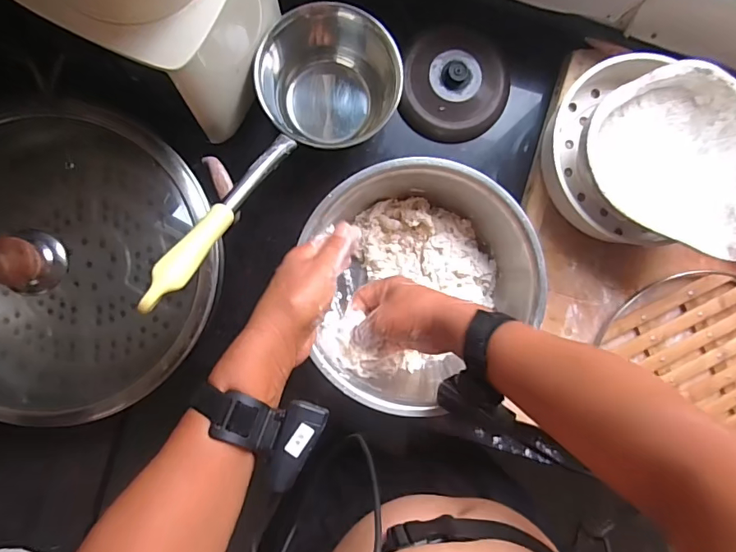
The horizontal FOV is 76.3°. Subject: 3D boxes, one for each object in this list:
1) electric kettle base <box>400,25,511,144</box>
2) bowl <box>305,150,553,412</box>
[{"bbox_3d":[0.114,-0.247,0.590,0.136,0.032,0.145,2,90,-6],"label":"electric kettle base"},{"bbox_3d":[0.044,0.004,0.543,0.256,0.120,0.242,0,90,-6],"label":"bowl"}]

